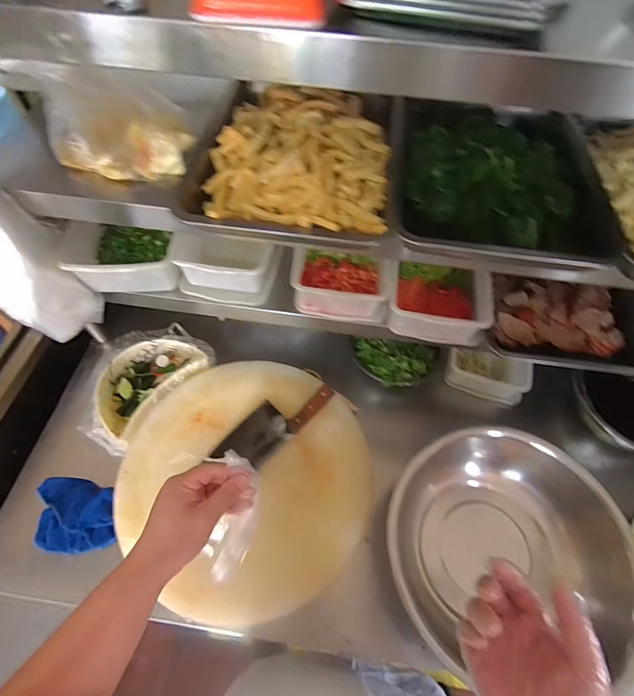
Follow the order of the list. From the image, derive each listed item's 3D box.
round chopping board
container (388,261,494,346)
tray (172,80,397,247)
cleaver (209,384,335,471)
[{"bbox_3d":[-0.129,0.243,0.716,0.451,0.051,0.452,1,58,-1],"label":"round chopping board"},{"bbox_3d":[0.220,-0.102,0.694,0.171,0.071,0.168,10,59,4],"label":"container"},{"bbox_3d":[-0.024,-0.300,0.553,0.284,0.058,0.376,6,58,2],"label":"tray"},{"bbox_3d":[-0.082,0.147,0.751,0.250,0.020,0.093,-40,67,-23],"label":"cleaver"}]

